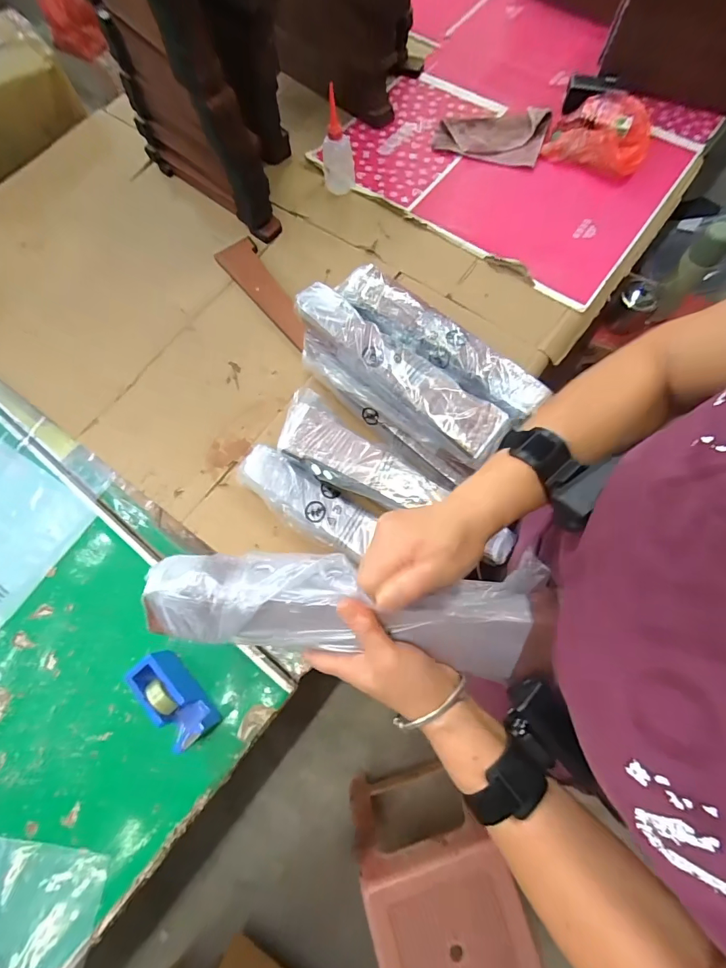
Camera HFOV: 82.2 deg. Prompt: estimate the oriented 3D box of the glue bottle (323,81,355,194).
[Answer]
[{"bbox_3d":[-0.050,-0.654,0.800,0.062,0.175,0.038,-2,74,0],"label":"glue bottle"}]

